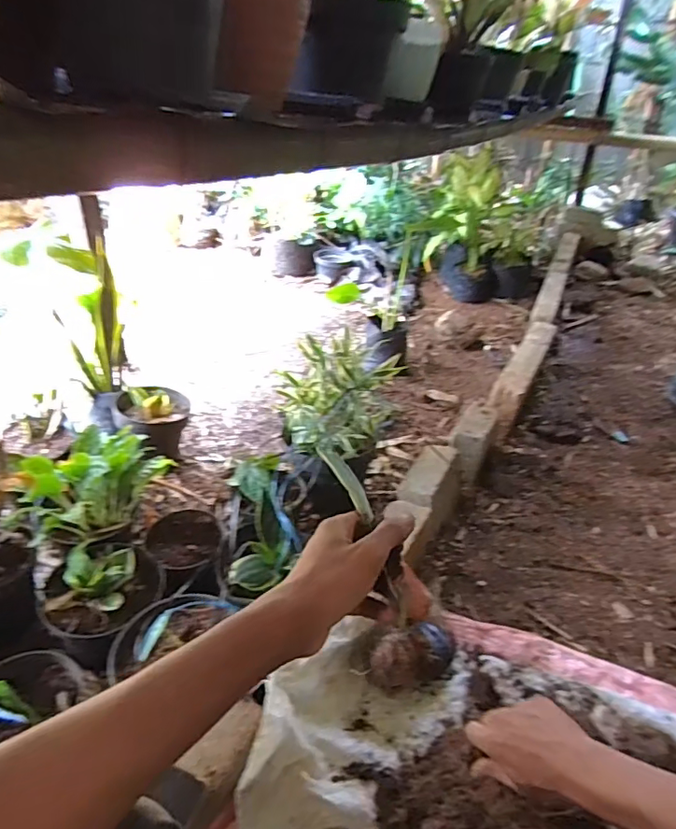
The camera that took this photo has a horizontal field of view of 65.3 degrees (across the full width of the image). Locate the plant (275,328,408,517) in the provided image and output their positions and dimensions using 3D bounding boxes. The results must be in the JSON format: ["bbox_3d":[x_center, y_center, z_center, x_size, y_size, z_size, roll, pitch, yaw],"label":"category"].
[{"bbox_3d":[-0.002,0.031,1.142,0.233,0.367,0.200,-20,38,-29],"label":"plant"}]

